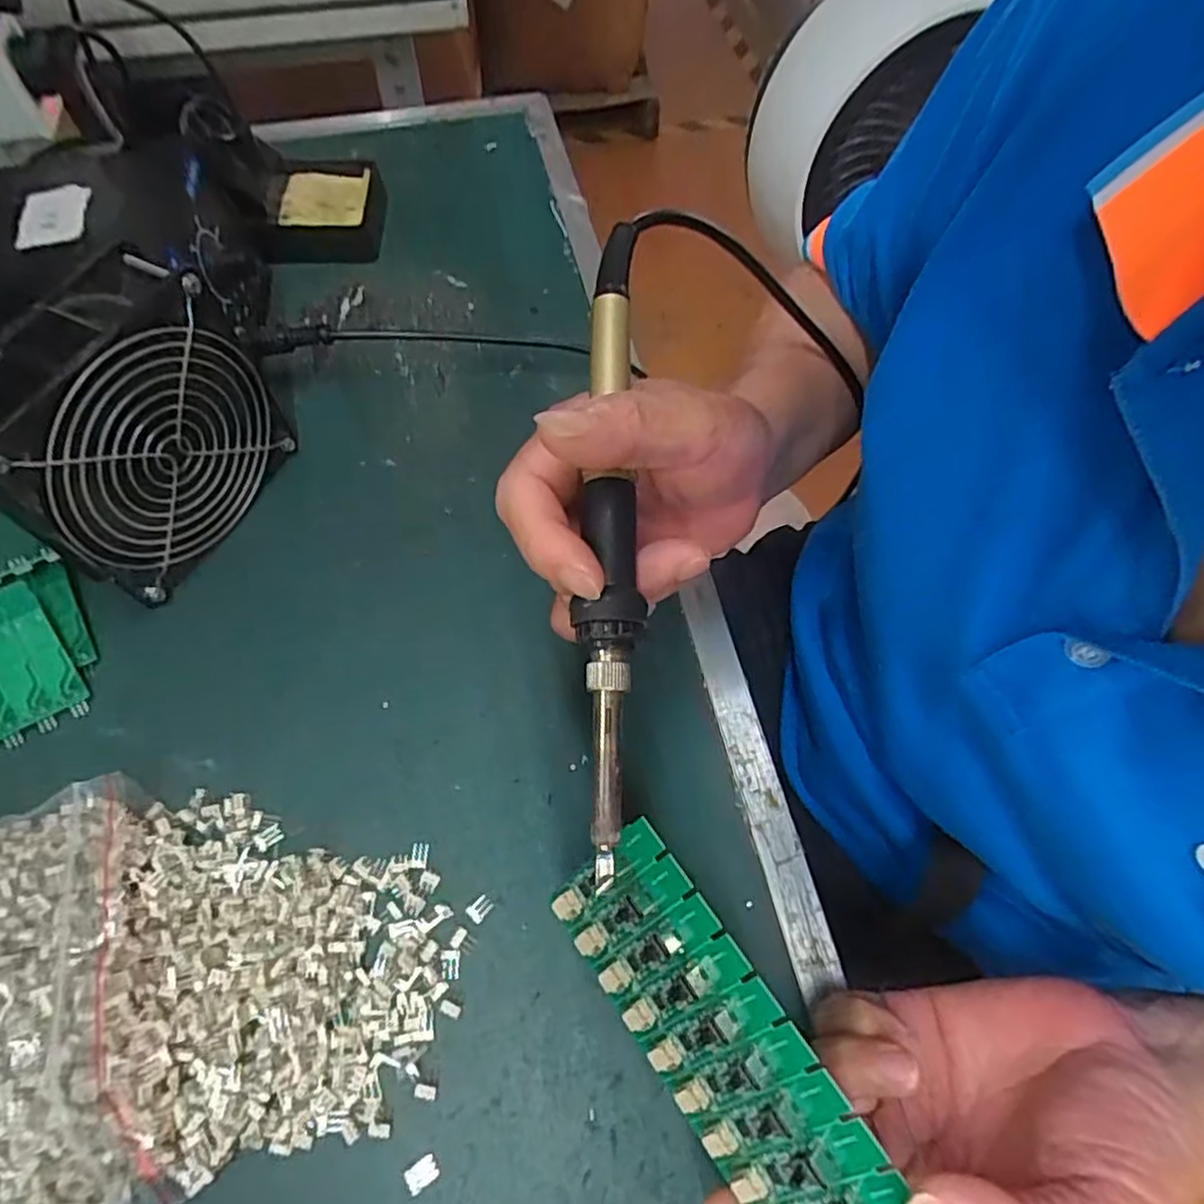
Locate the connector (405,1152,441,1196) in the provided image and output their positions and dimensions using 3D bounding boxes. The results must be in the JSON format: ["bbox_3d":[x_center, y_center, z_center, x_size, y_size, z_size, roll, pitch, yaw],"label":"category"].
[{"bbox_3d":[-0.065,0.206,0.250,0.011,0.004,0.008,-31,68,-16],"label":"connector"}]

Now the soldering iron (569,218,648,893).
[{"bbox_3d":[0.002,-0.026,0.213,0.018,0.013,0.207,0,76,2],"label":"soldering iron"}]

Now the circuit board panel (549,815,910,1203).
[{"bbox_3d":[0.037,0.139,0.214,0.006,0.057,0.135,-11,56,-51],"label":"circuit board panel"}]

